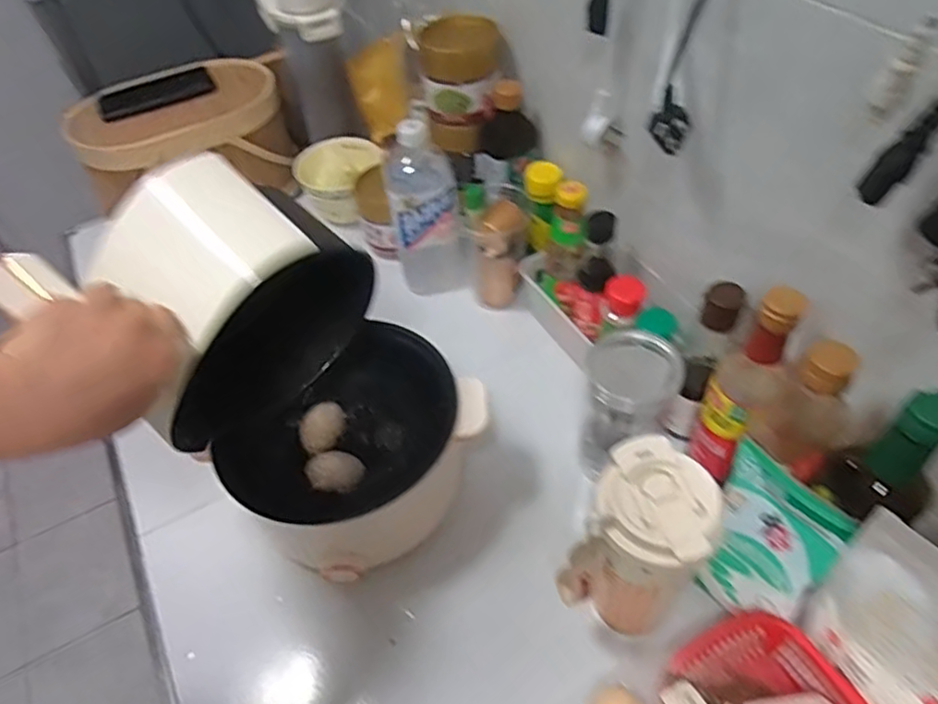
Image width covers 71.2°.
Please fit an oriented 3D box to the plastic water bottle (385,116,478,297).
[{"bbox_3d":[-0.050,-0.176,0.817,0.092,0.213,0.088,-10,50,-4],"label":"plastic water bottle"}]

